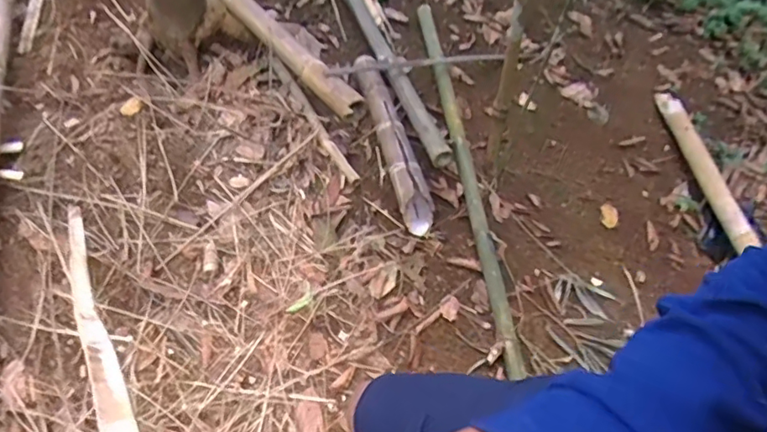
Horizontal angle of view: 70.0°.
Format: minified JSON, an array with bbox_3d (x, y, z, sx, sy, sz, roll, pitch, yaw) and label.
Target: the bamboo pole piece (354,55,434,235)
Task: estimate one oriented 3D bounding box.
[{"bbox_3d":[0.020,-0.285,1.847,0.102,0.098,0.800,-10,54,-10],"label":"bamboo pole piece"}]

